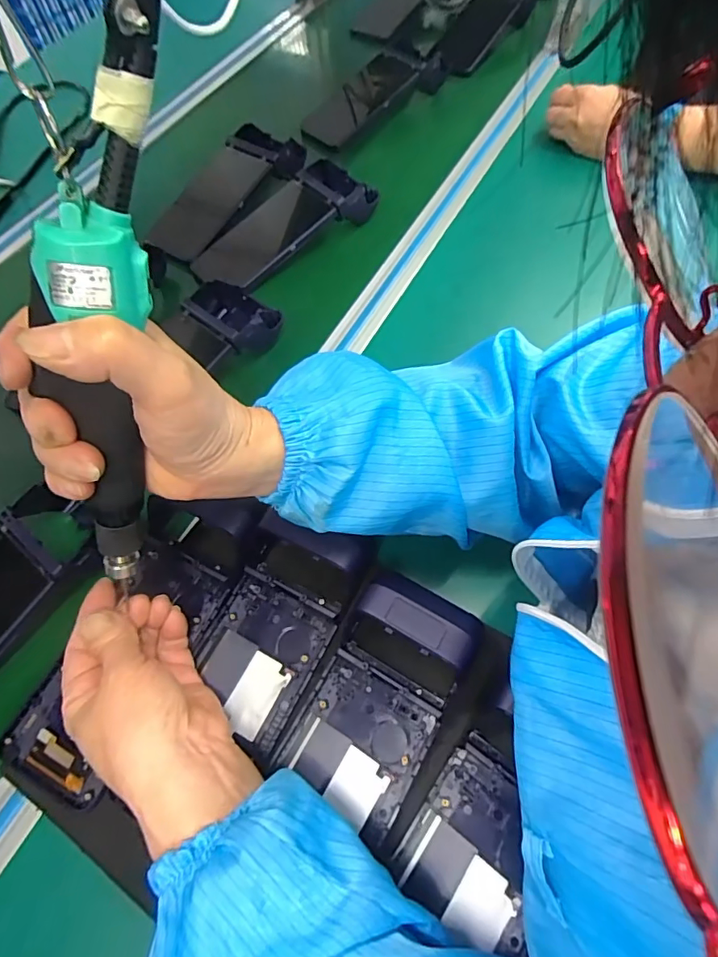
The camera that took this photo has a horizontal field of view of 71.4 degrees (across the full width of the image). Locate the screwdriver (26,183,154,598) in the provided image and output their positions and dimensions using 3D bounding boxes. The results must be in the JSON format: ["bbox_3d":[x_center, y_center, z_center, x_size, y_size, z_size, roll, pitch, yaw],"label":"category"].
[{"bbox_3d":[-0.122,-0.022,0.239,0.038,0.197,0.031,16,32,10],"label":"screwdriver"}]

